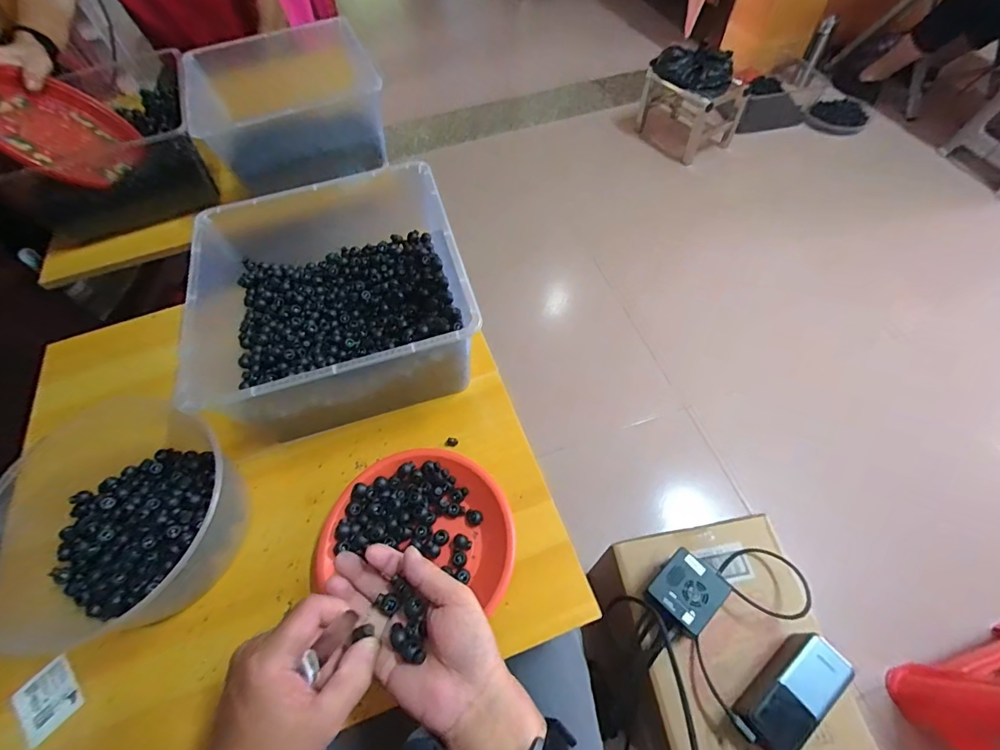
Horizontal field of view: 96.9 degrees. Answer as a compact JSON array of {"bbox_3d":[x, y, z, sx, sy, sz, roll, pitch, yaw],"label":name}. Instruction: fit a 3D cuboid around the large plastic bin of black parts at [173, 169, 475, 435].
[{"bbox_3d":[-0.202,-0.085,0.571,0.294,0.176,0.295,-15,59,-6],"label":"large plastic bin of black parts"}]

